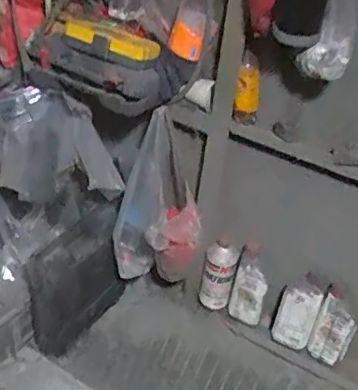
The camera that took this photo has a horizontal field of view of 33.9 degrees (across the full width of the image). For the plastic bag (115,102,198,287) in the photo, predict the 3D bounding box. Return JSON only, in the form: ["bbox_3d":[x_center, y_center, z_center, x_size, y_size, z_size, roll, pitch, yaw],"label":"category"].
[{"bbox_3d":[-0.041,0.038,1.444,0.181,0.365,0.223,-24,47,-36],"label":"plastic bag"}]

